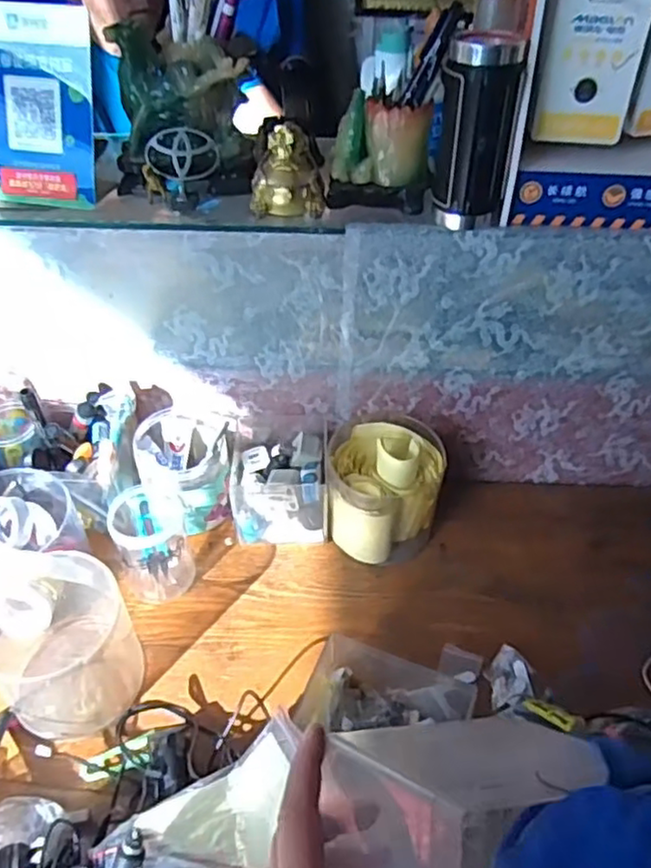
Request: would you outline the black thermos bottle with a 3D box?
[{"bbox_3d":[0.133,-0.265,0.601,0.068,0.151,0.057,9,43,9],"label":"black thermos bottle"}]

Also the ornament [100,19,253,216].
[{"bbox_3d":[-0.139,-0.301,0.645,0.134,0.137,0.076,-4,43,-6],"label":"ornament"}]

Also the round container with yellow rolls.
[{"bbox_3d":[0.066,0.060,0.763,0.123,0.119,0.131,0,43,0],"label":"round container with yellow rolls"}]

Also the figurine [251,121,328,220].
[{"bbox_3d":[-0.037,-0.251,0.647,0.072,0.073,0.049,-8,43,-9],"label":"figurine"}]

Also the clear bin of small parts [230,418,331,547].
[{"bbox_3d":[-0.051,0.055,0.784,0.107,0.109,0.122,-1,43,-2],"label":"clear bin of small parts"}]

